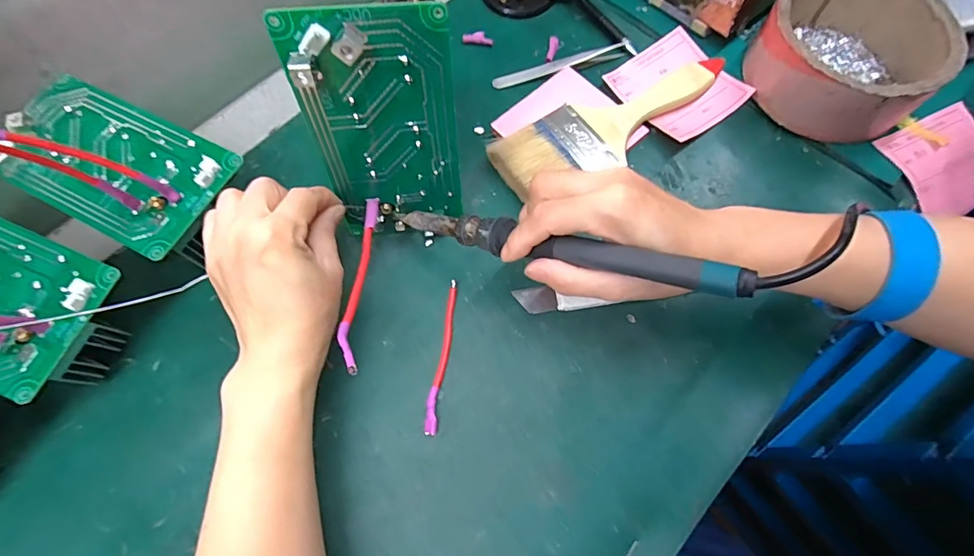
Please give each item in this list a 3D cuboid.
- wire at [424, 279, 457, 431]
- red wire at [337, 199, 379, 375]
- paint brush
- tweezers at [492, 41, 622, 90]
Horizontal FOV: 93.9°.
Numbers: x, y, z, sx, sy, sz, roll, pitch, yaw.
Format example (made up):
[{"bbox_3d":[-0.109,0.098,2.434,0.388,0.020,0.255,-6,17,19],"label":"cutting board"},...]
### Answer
[{"bbox_3d":[-0.029,0.049,0.292,0.007,0.006,0.098,6,69,5],"label":"wire"},{"bbox_3d":[-0.071,-0.002,0.255,0.011,0.007,0.122,-4,49,1],"label":"red wire"},{"bbox_3d":[0.099,-0.112,0.334,0.194,0.021,0.061,-23,69,-6],"label":"paint brush"},{"bbox_3d":[0.060,-0.175,0.373,0.111,0.007,0.017,-19,69,-4],"label":"tweezers"}]

